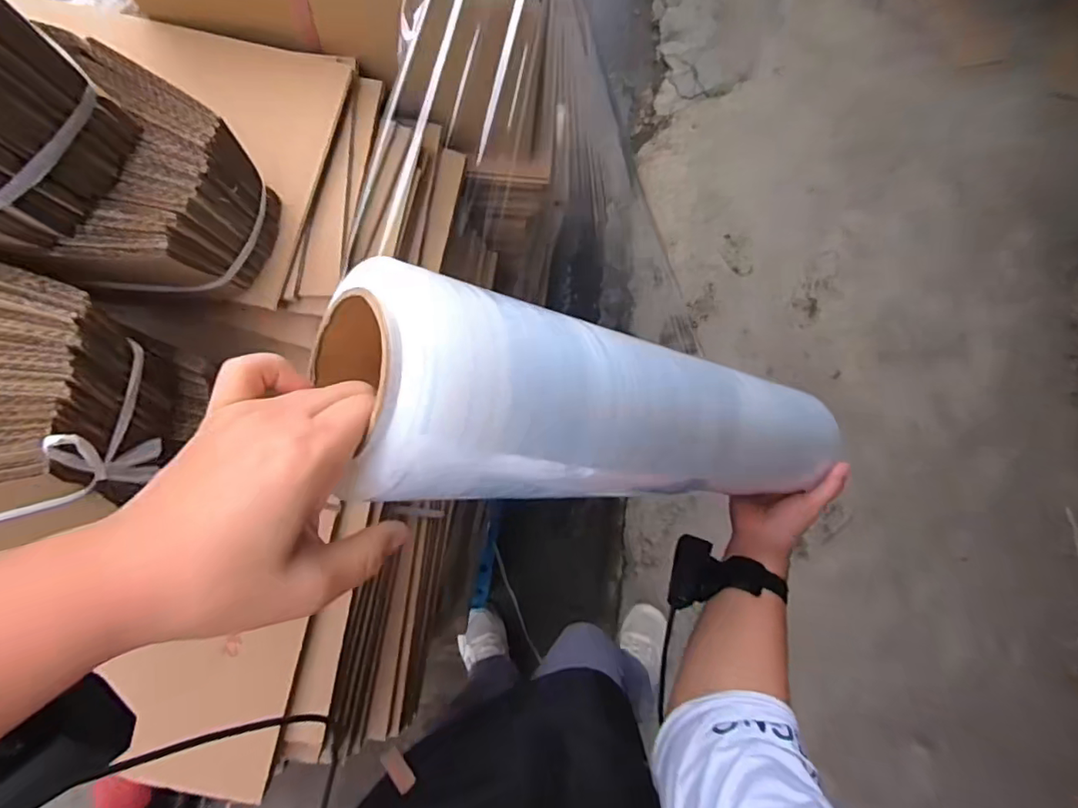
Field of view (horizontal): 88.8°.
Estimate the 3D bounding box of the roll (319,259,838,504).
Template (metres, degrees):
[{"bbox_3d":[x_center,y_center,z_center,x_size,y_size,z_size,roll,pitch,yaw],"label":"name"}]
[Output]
[{"bbox_3d":[0.087,0.013,0.389,0.449,0.086,0.104,8,76,-39],"label":"roll"}]

